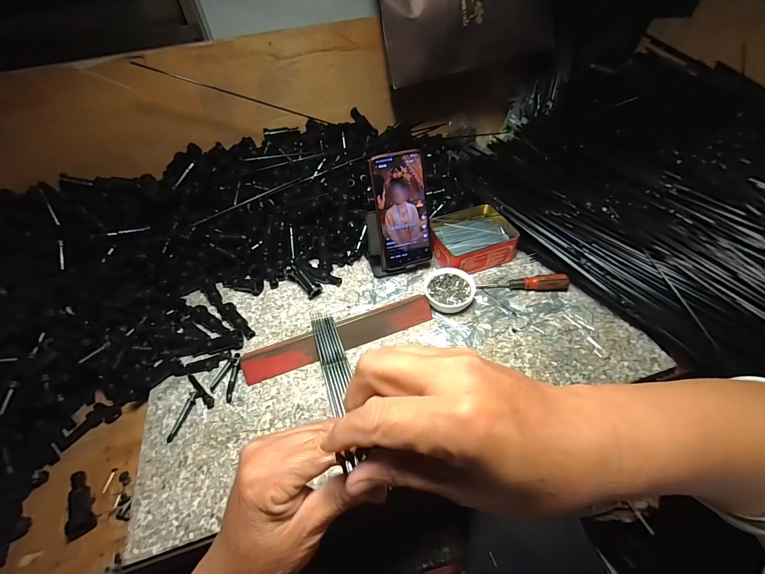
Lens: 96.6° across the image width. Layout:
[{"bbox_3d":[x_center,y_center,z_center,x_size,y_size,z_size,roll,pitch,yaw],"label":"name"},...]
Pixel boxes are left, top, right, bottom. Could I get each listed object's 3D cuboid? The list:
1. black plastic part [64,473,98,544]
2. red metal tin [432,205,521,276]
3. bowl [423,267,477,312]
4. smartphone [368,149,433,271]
[{"bbox_3d":[-0.329,0.233,0.370,0.025,0.016,0.068,-29,52,-19],"label":"black plastic part"},{"bbox_3d":[0.143,-0.080,0.555,0.130,0.039,0.118,-13,48,-6],"label":"red metal tin"},{"bbox_3d":[0.097,0.005,0.499,0.071,0.022,0.072,13,51,17],"label":"bowl"},{"bbox_3d":[0.030,-0.108,0.502,0.078,0.166,0.009,-10,23,-3],"label":"smartphone"}]

